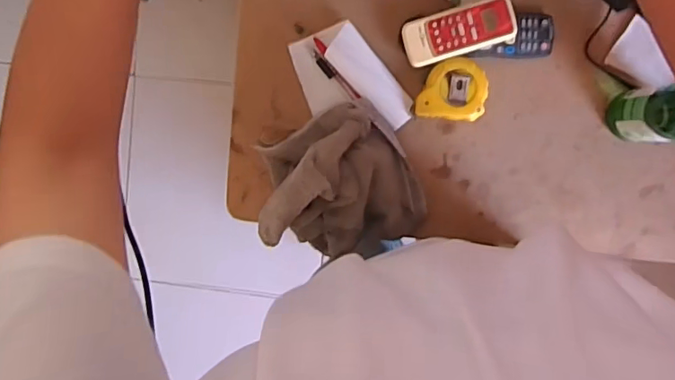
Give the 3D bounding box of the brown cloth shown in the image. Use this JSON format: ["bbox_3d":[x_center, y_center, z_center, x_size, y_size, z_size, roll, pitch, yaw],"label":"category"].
[{"bbox_3d":[-0.005,0.000,0.644,0.201,0.106,0.184,-22,93,8],"label":"brown cloth"}]

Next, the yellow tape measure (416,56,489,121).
[{"bbox_3d":[0.147,-0.127,0.657,0.083,0.040,0.074,9,97,5],"label":"yellow tape measure"}]

